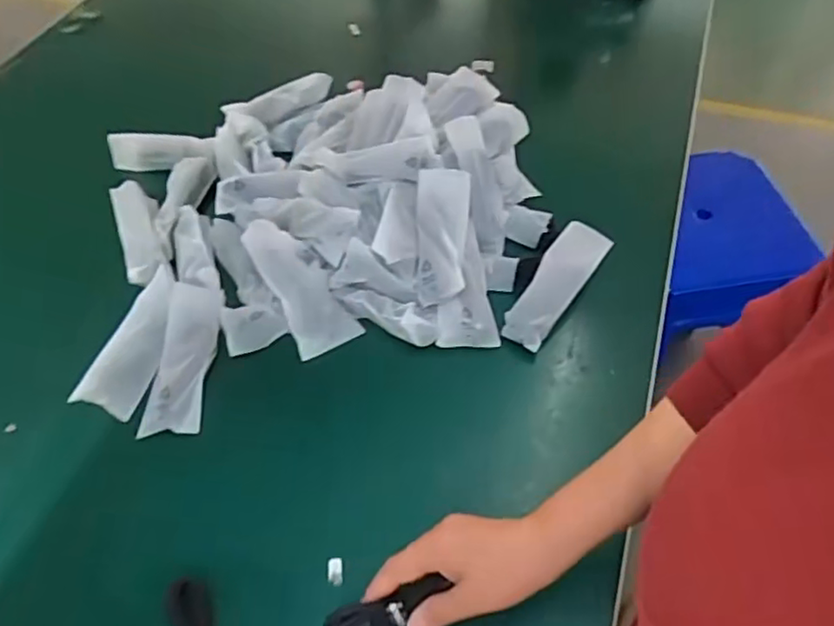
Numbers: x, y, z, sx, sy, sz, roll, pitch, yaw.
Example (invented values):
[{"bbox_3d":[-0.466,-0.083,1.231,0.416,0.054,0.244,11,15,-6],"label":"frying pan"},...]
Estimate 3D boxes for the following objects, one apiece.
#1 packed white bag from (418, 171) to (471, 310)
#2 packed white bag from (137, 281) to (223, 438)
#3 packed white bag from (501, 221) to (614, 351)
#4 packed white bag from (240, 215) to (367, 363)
[{"bbox_3d":[0.025,-0.083,0.650,0.054,0.013,0.151,-6,64,20],"label":"packed white bag"},{"bbox_3d":[-0.225,0.041,0.622,0.056,0.033,0.158,0,53,1],"label":"packed white bag"},{"bbox_3d":[0.141,-0.032,0.656,0.051,0.013,0.156,36,66,11],"label":"packed white bag"},{"bbox_3d":[-0.122,-0.031,0.654,0.063,0.016,0.154,-30,78,-20],"label":"packed white bag"}]

